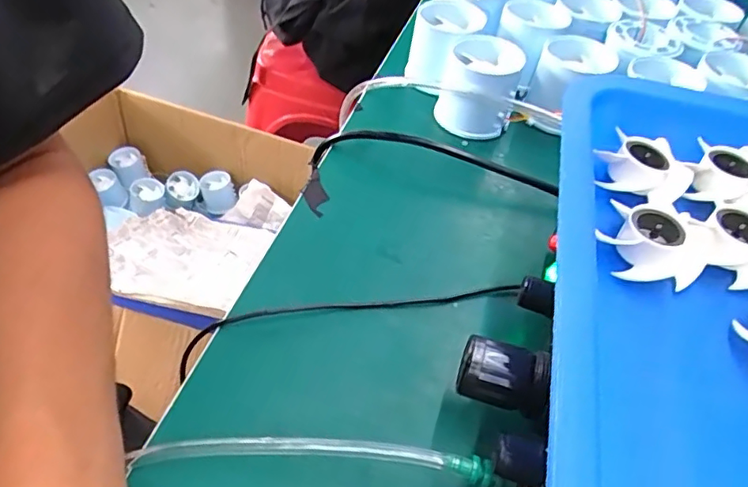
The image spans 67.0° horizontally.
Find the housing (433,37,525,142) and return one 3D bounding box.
[{"bbox_3d":[0.074,-0.111,0.401,0.052,0.049,0.054,18,47,10],"label":"housing"}]

